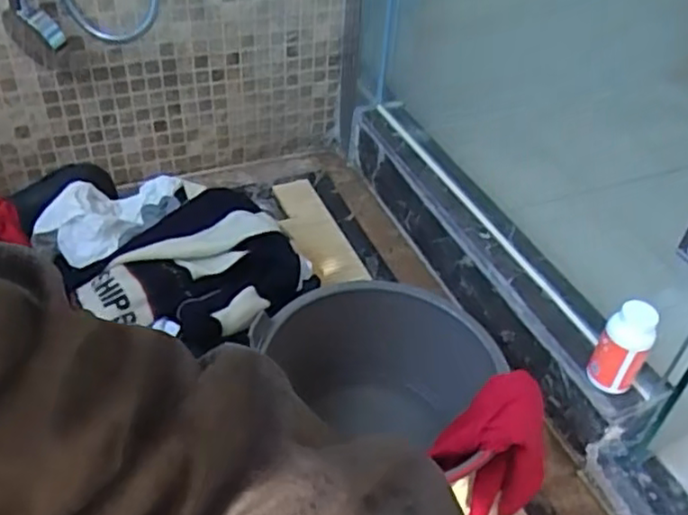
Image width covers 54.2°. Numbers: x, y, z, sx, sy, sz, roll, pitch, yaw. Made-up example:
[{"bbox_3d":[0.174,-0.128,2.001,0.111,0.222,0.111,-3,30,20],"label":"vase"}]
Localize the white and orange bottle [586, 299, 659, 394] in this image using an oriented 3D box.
[{"bbox_3d":[0.324,0.105,0.779,0.053,0.107,0.045,30,48,26],"label":"white and orange bottle"}]

